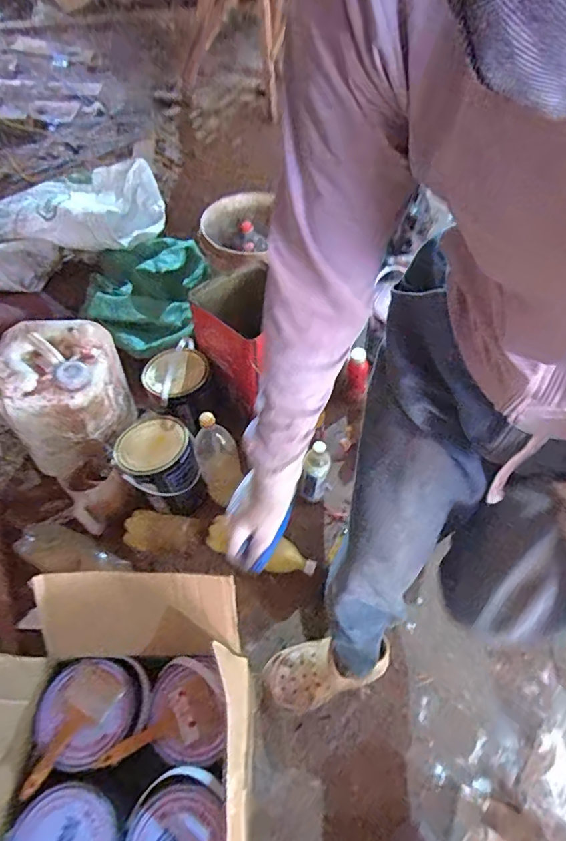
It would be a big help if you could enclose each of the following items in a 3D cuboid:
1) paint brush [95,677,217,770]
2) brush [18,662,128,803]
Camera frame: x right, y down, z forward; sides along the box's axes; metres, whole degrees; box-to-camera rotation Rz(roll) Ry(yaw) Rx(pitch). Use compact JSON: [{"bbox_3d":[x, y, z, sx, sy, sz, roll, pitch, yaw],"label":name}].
[{"bbox_3d":[-0.202,0.503,0.796,0.189,0.018,0.077,-25,58,-18],"label":"paint brush"},{"bbox_3d":[-0.356,0.499,0.805,0.084,0.011,0.189,29,59,19],"label":"brush"}]

